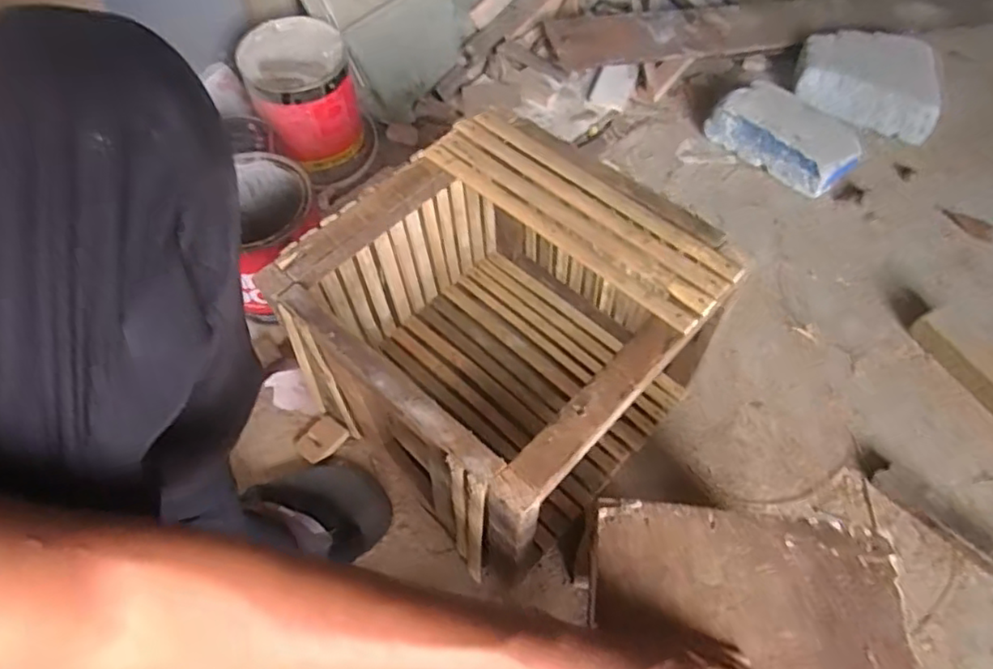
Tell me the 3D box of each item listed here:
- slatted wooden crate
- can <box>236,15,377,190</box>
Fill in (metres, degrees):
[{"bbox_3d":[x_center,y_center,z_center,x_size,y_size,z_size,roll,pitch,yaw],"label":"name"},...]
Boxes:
[{"bbox_3d":[0.012,-0.002,0.660,0.321,0.252,0.335,38,68,22],"label":"slatted wooden crate"},{"bbox_3d":[-0.278,-0.344,0.953,0.154,0.174,0.168,-18,60,-11],"label":"can"}]

